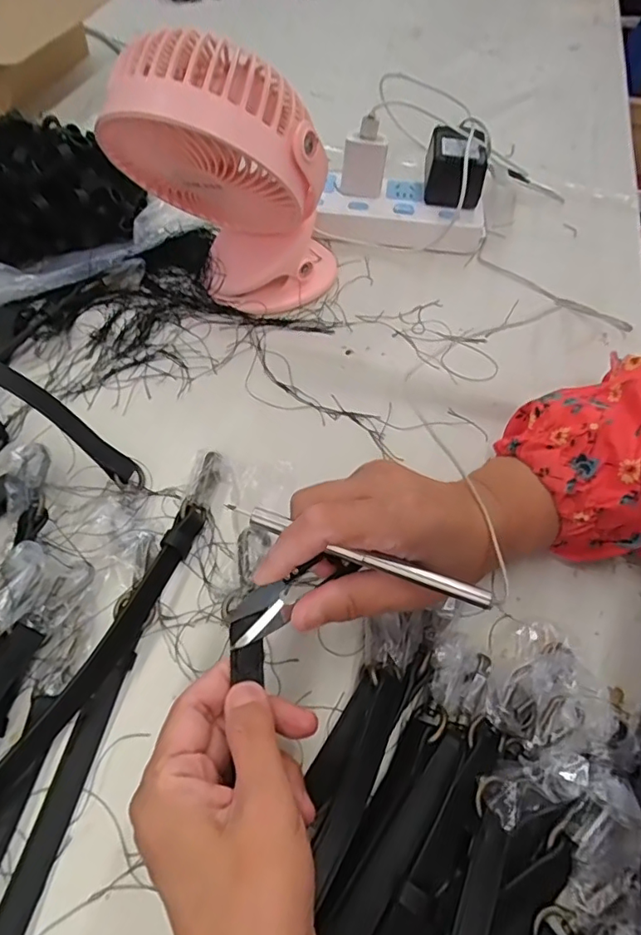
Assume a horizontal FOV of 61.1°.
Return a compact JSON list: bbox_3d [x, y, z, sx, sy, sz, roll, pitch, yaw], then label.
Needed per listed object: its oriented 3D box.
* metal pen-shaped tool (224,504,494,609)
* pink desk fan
[{"bbox_3d":[0.017,0.042,0.267,0.136,0.006,0.009,19,59,9],"label":"metal pen-shaped tool"},{"bbox_3d":[-0.063,-0.205,0.393,0.158,0.179,0.120,2,57,-2],"label":"pink desk fan"}]

